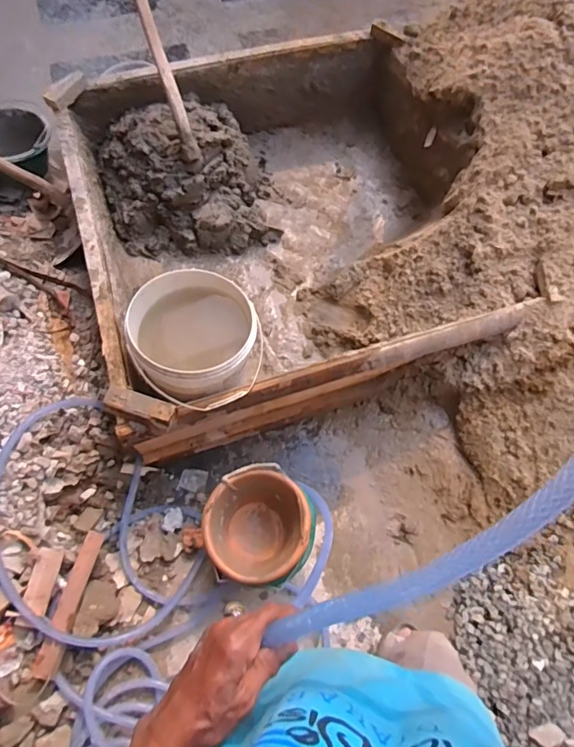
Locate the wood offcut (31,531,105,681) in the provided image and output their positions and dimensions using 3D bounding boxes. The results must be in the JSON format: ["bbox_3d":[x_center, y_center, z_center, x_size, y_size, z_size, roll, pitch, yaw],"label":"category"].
[{"bbox_3d":[-0.520,0.546,1.122,0.052,0.026,0.318,13,69,5],"label":"wood offcut"}]

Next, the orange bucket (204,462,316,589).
[{"bbox_3d":[-0.066,0.379,1.166,0.260,0.187,0.248,0,68,0],"label":"orange bucket"}]

